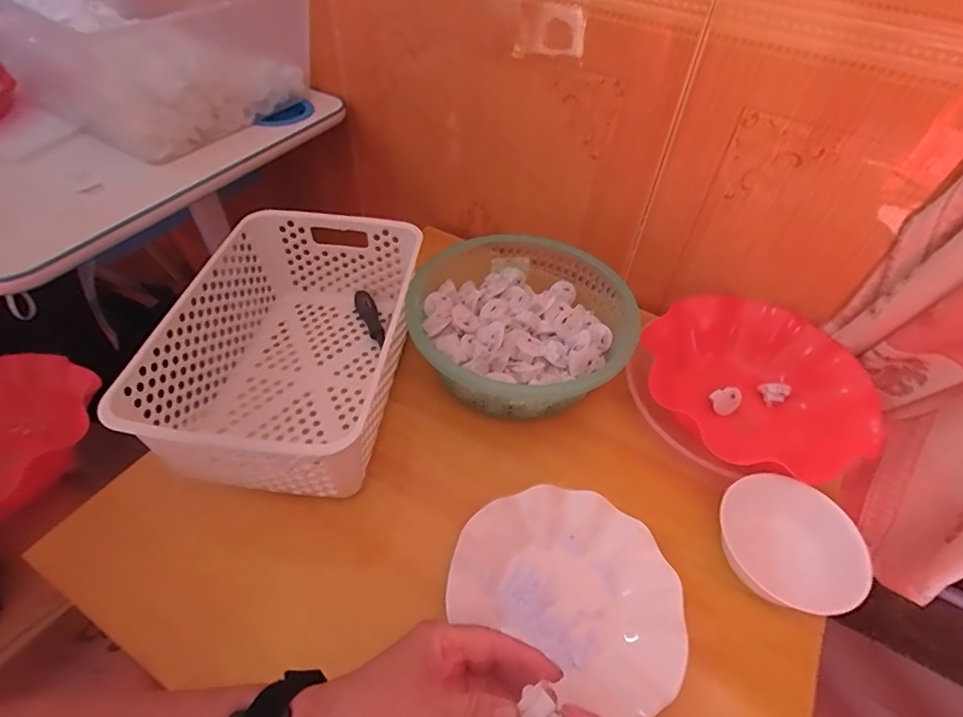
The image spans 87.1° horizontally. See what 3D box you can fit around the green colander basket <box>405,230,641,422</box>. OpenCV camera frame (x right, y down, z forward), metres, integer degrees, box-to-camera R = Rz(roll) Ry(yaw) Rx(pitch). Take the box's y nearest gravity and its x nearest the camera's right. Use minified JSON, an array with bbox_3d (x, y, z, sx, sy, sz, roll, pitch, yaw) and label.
[{"bbox_3d":[0.043,-0.042,0.571,0.235,0.075,0.230,1,49,-2],"label":"green colander basket"}]

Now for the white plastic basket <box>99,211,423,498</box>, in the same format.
[{"bbox_3d":[-0.186,-0.012,0.530,0.209,0.124,0.313,8,49,4],"label":"white plastic basket"}]

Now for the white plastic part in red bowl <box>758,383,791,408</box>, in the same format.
[{"bbox_3d":[0.325,0.038,0.566,0.023,0.026,0.028,-33,58,-27],"label":"white plastic part in red bowl"}]

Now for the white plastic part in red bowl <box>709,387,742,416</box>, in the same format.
[{"bbox_3d":[0.267,0.046,0.554,0.027,0.026,0.023,-17,52,-17],"label":"white plastic part in red bowl"}]

